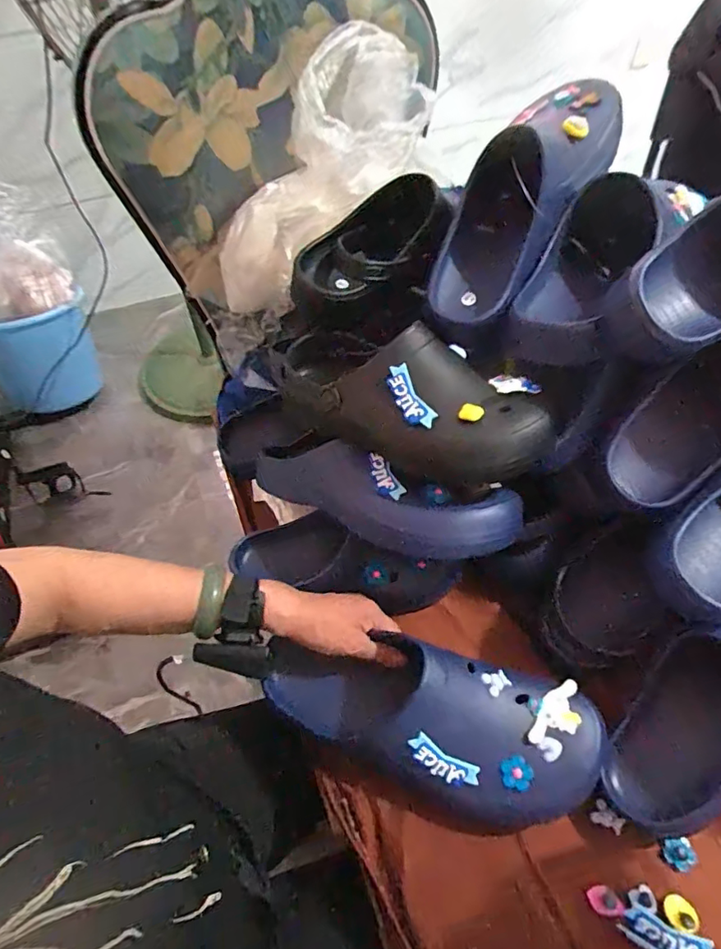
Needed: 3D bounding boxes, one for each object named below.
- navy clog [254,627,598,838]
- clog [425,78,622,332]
[{"bbox_3d":[0.052,0.223,0.474,0.290,0.091,0.116,4,53,21],"label":"navy clog"},{"bbox_3d":[0.149,-0.260,0.497,0.096,0.087,0.280,33,90,24],"label":"clog"}]

